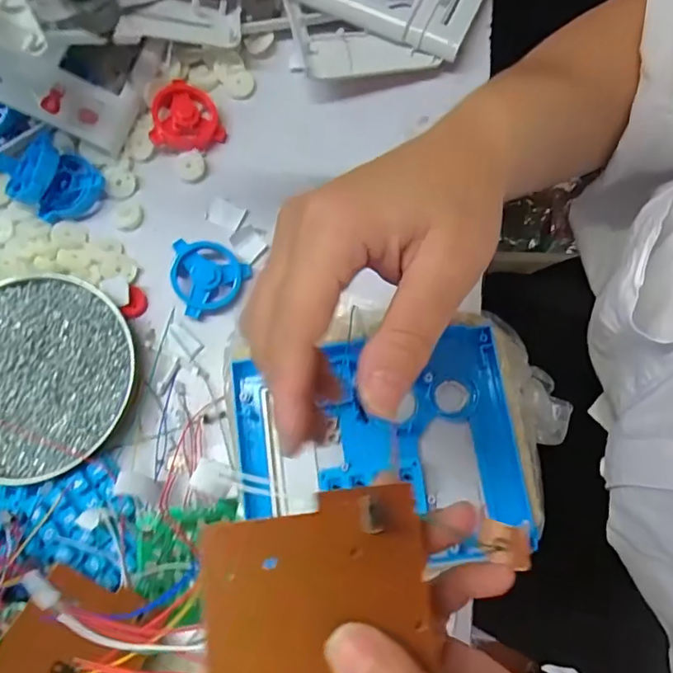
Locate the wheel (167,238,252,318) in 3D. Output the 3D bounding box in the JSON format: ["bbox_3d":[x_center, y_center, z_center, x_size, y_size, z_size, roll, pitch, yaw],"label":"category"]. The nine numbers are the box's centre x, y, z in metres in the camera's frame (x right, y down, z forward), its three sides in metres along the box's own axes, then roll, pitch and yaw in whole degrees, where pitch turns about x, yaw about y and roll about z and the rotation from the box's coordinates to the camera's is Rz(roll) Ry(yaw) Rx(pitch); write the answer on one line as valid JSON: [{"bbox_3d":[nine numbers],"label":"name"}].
[{"bbox_3d":[-0.095,-0.042,0.378,0.050,0.021,0.052,0,76,1],"label":"wheel"}]

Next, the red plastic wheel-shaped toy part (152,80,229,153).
[{"bbox_3d":[-0.117,-0.168,0.406,0.051,0.023,0.049,0,76,1],"label":"red plastic wheel-shaped toy part"}]

